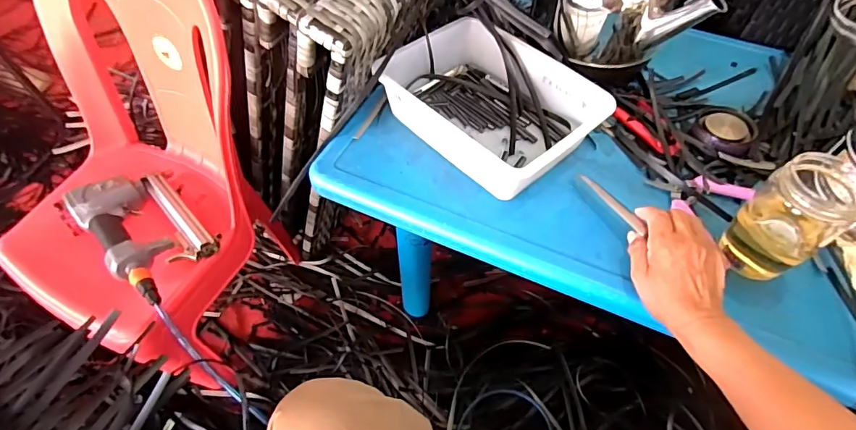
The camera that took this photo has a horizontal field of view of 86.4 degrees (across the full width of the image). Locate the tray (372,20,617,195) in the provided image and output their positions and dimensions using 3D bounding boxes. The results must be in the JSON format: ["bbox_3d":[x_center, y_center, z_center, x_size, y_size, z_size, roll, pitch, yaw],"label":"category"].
[{"bbox_3d":[0.080,-0.158,0.628,0.267,0.075,0.199,37,61,22],"label":"tray"}]

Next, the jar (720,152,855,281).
[{"bbox_3d":[0.368,0.010,0.473,0.063,0.138,0.077,-29,60,-21],"label":"jar"}]

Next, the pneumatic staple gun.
[{"bbox_3d":[-0.426,0.026,0.696,0.247,0.058,0.137,37,61,22],"label":"pneumatic staple gun"}]

